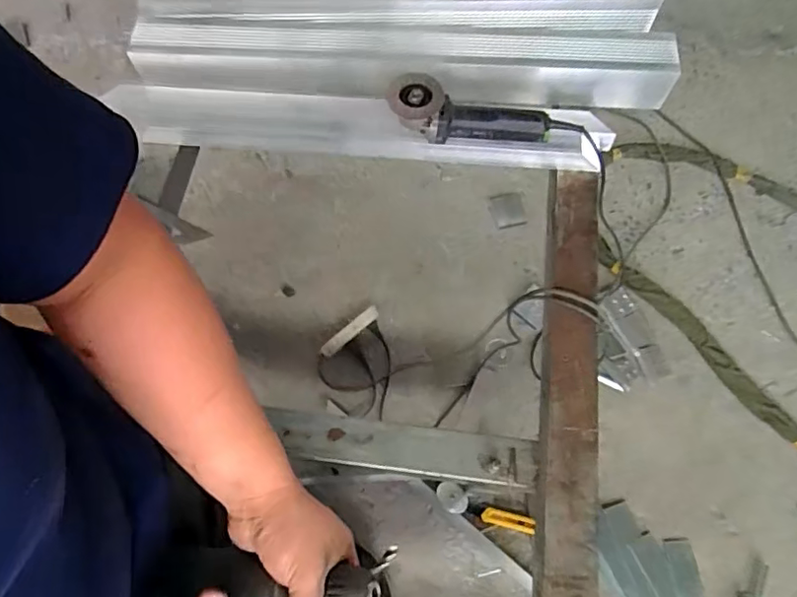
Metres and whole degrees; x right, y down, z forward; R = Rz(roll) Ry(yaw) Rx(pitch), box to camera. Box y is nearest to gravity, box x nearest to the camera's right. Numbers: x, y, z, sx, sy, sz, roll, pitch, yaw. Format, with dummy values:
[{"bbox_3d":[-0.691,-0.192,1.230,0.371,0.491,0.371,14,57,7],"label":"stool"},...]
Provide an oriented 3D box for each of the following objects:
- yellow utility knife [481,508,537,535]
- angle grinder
[{"bbox_3d":[0.241,0.487,1.229,0.114,0.015,0.033,13,69,7],"label":"yellow utility knife"},{"bbox_3d":[0.157,-0.327,1.019,0.359,0.093,0.089,7,65,-10],"label":"angle grinder"}]

